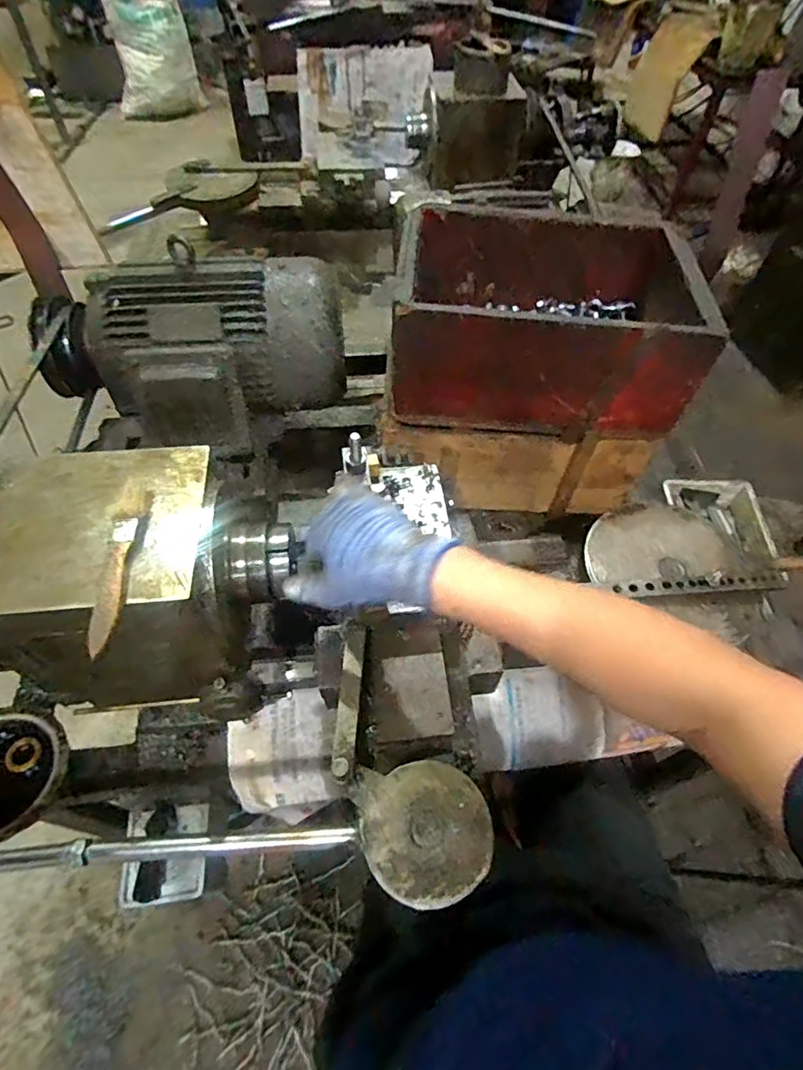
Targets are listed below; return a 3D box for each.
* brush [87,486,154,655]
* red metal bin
[{"bbox_3d":[-0.211,0.024,0.396,0.026,0.018,0.135,-1,54,-3],"label":"brush"},{"bbox_3d":[0.176,-0.271,0.679,0.354,0.150,0.250,5,54,1],"label":"red metal bin"}]

